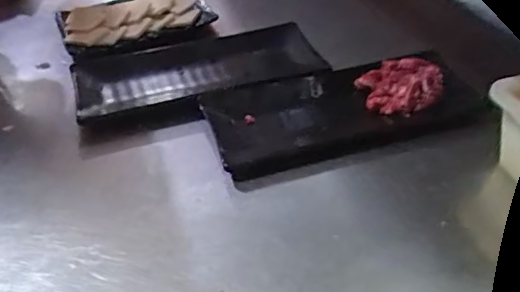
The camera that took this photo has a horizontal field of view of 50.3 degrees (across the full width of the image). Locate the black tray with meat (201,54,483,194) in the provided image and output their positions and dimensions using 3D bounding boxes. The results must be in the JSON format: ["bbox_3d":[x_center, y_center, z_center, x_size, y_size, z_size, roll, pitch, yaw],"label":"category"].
[{"bbox_3d":[0.082,-0.041,0.603,0.273,0.042,0.139,-13,42,-12],"label":"black tray with meat"}]

